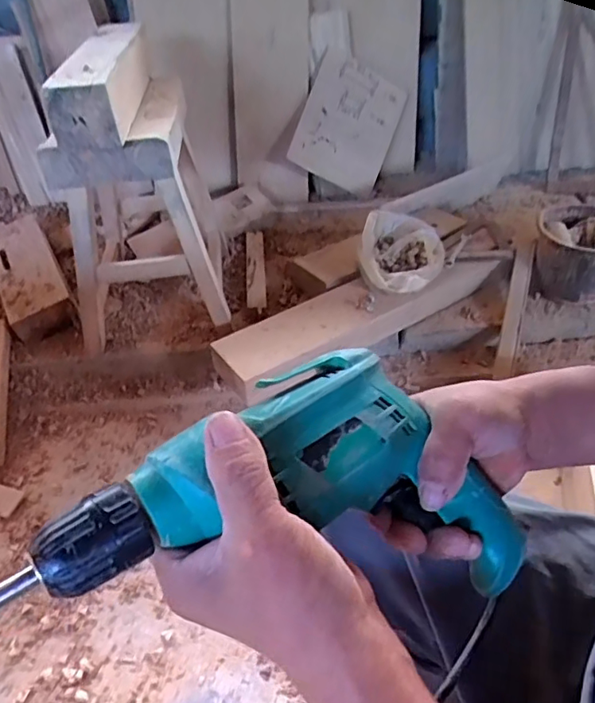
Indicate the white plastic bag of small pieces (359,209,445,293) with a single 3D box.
[{"bbox_3d":[0.250,-0.237,1.305,0.194,0.122,0.155,-2,40,2],"label":"white plastic bag of small pieces"}]

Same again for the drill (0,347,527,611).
[{"bbox_3d":[-0.036,0.075,0.303,0.374,0.144,0.070,1,-6,-26],"label":"drill"}]

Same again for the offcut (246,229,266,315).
[{"bbox_3d":[-0.116,-0.222,1.505,0.051,0.021,0.355,-10,49,4],"label":"offcut"}]

